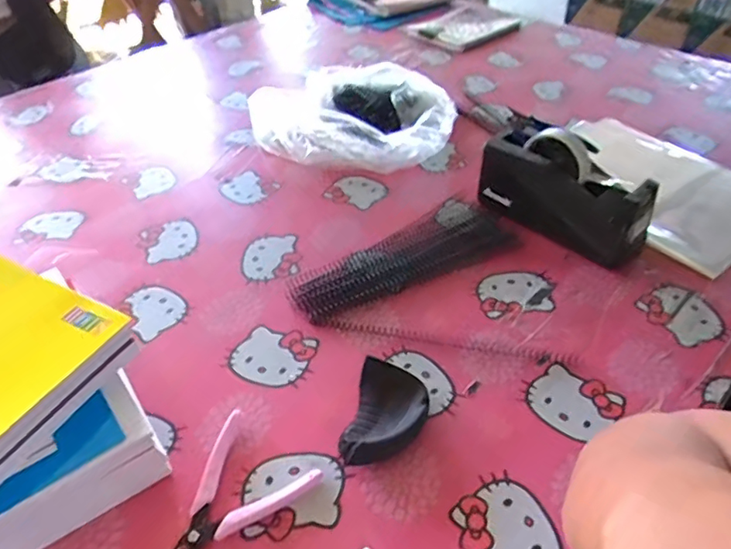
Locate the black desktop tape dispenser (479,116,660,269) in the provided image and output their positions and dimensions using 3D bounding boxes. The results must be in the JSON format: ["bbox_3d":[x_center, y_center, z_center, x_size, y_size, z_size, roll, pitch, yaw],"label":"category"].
[{"bbox_3d":[0.244,-0.101,0.670,0.079,0.120,0.199,-30,50,-28],"label":"black desktop tape dispenser"}]

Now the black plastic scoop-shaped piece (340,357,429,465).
[{"bbox_3d":[0.019,0.126,0.487,0.063,0.032,0.095,12,44,14],"label":"black plastic scoop-shaped piece"}]

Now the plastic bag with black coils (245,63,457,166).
[{"bbox_3d":[-0.038,-0.254,0.864,0.357,0.082,0.215,19,46,21],"label":"plastic bag with black coils"}]

